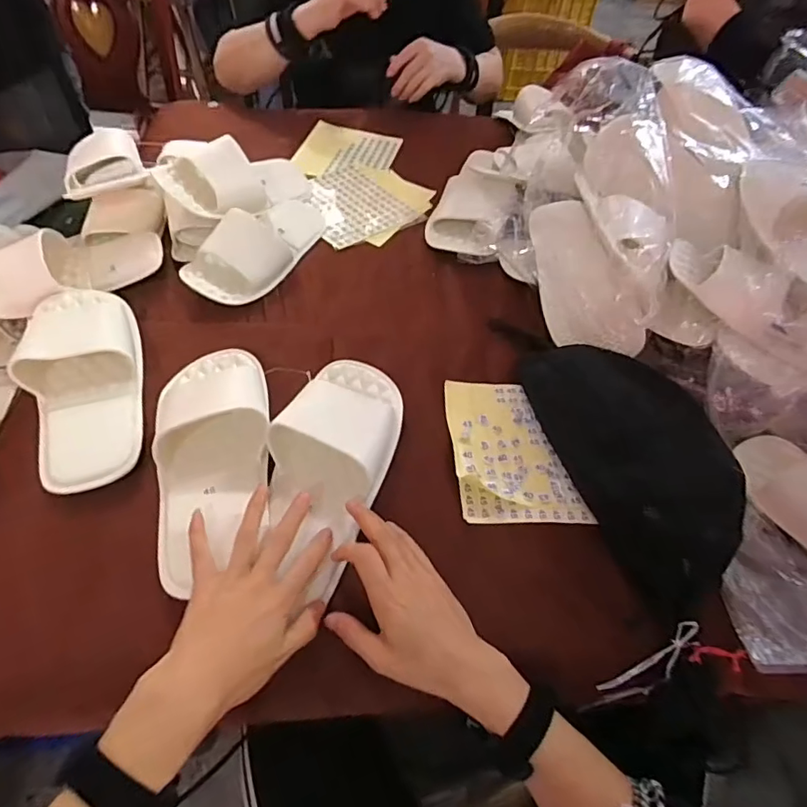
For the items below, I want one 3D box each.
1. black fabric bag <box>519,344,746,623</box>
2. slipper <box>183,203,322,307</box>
[{"bbox_3d":[0.231,0.041,0.530,0.129,0.064,0.298,-15,56,-16],"label":"black fabric bag"},{"bbox_3d":[-0.185,-0.219,0.703,0.092,0.060,0.236,28,56,15],"label":"slipper"}]

